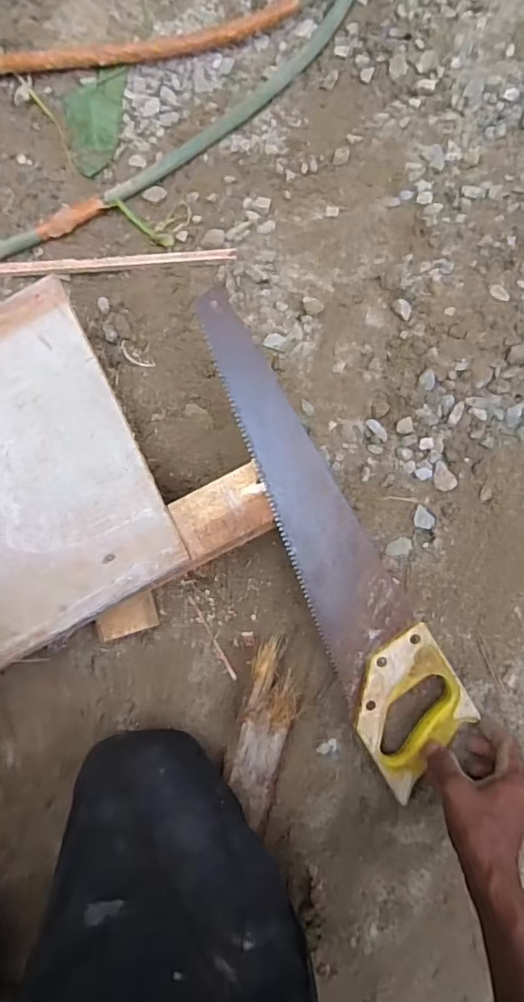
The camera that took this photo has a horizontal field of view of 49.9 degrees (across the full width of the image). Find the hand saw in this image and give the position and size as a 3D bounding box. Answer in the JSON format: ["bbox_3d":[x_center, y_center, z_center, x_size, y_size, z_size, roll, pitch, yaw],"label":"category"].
[{"bbox_3d":[0.064,0.038,0.515,0.100,0.019,0.474,-26,97,-3],"label":"hand saw"}]

